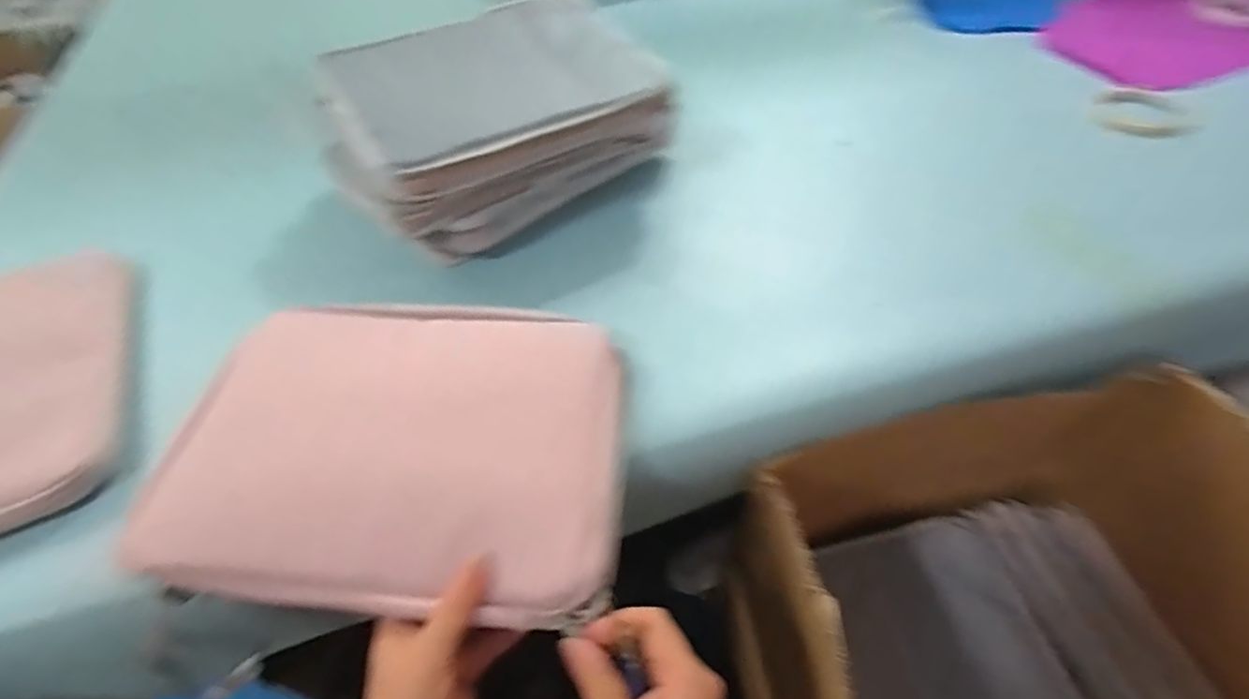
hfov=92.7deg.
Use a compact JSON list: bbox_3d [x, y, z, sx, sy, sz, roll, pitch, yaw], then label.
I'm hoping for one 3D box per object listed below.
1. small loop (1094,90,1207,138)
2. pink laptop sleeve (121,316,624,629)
[{"bbox_3d":[0.594,-0.270,0.678,0.100,0.012,0.104,30,58,24],"label":"small loop"},{"bbox_3d":[-0.146,0.059,0.398,0.281,0.021,0.212,4,57,-3],"label":"pink laptop sleeve"}]

